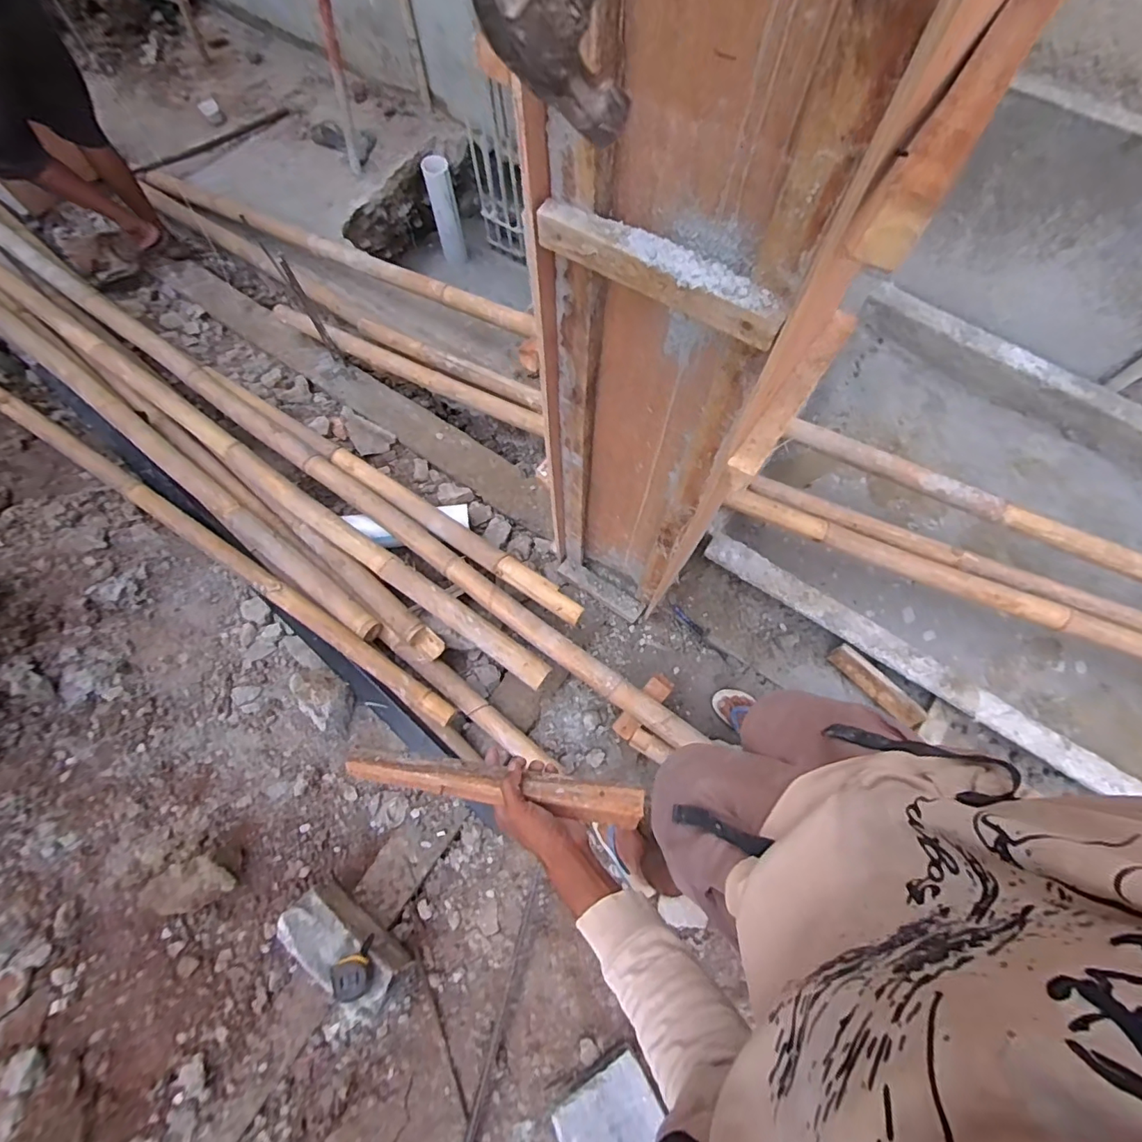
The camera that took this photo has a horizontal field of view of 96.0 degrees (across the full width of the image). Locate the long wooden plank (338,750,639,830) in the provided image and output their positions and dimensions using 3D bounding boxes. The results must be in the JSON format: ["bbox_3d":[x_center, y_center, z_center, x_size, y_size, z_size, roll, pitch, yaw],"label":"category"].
[{"bbox_3d":[-0.084,0.251,0.599,0.338,0.027,0.043,9,65,-2],"label":"long wooden plank"}]

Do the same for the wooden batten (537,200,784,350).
[{"bbox_3d":[0.091,-0.323,0.553,0.286,0.054,0.030,33,74,11],"label":"wooden batten"}]

